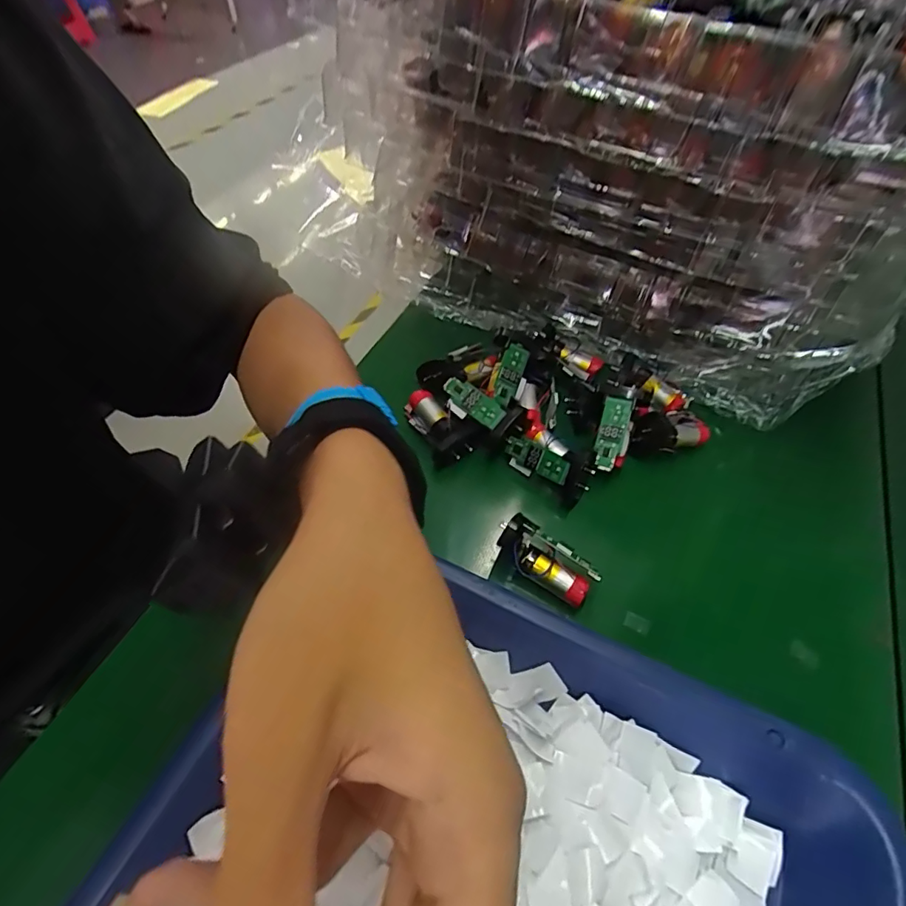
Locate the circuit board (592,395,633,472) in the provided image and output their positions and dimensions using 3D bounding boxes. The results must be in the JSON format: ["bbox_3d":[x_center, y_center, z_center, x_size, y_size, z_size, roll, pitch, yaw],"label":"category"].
[{"bbox_3d":[0.092,-0.011,0.310,0.015,0.006,0.043,14,84,10],"label":"circuit board"}]

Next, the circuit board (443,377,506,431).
[{"bbox_3d":[0.012,-0.031,0.321,0.041,0.004,0.015,39,86,17],"label":"circuit board"}]

